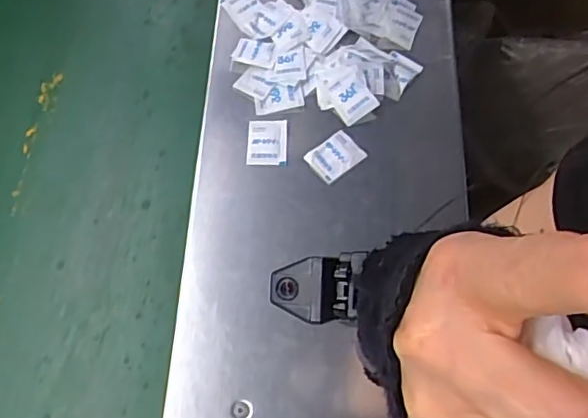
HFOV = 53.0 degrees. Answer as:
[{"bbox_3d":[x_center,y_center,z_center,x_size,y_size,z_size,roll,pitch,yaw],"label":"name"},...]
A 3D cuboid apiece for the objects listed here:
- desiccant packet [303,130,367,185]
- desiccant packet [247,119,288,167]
[{"bbox_3d":[0.037,-0.046,0.525,0.045,0.008,0.034,-34,70,-13],"label":"desiccant packet"},{"bbox_3d":[-0.024,-0.061,0.533,0.036,0.006,0.047,2,67,2],"label":"desiccant packet"}]

